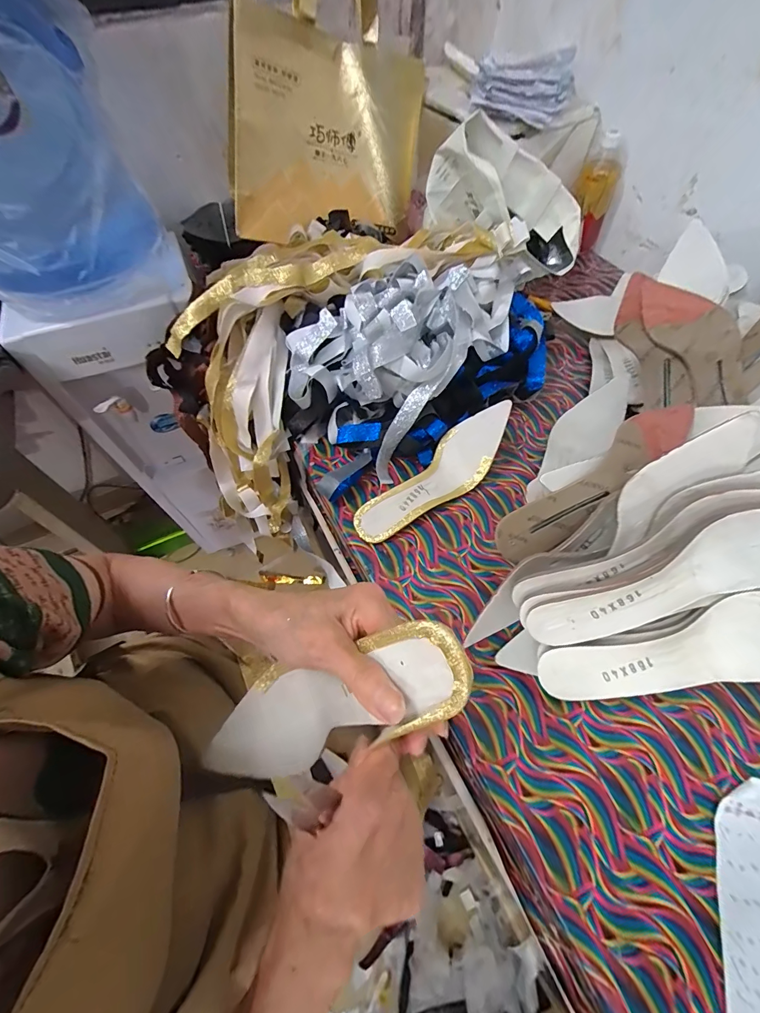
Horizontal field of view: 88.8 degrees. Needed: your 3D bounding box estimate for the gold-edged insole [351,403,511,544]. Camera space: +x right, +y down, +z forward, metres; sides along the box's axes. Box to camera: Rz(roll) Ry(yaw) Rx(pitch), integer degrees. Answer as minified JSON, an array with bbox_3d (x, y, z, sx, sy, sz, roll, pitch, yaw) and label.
[{"bbox_3d":[0.080,-0.045,0.497,0.231,0.058,0.074,-38,65,-19],"label":"gold-edged insole"}]

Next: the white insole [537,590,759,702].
[{"bbox_3d":[0.266,0.123,0.332,0.244,0.043,0.058,-21,58,18],"label":"white insole"}]

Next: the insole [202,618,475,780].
[{"bbox_3d":[-0.039,0.140,0.269,0.064,0.245,0.060,13,51,-36],"label":"insole"}]

